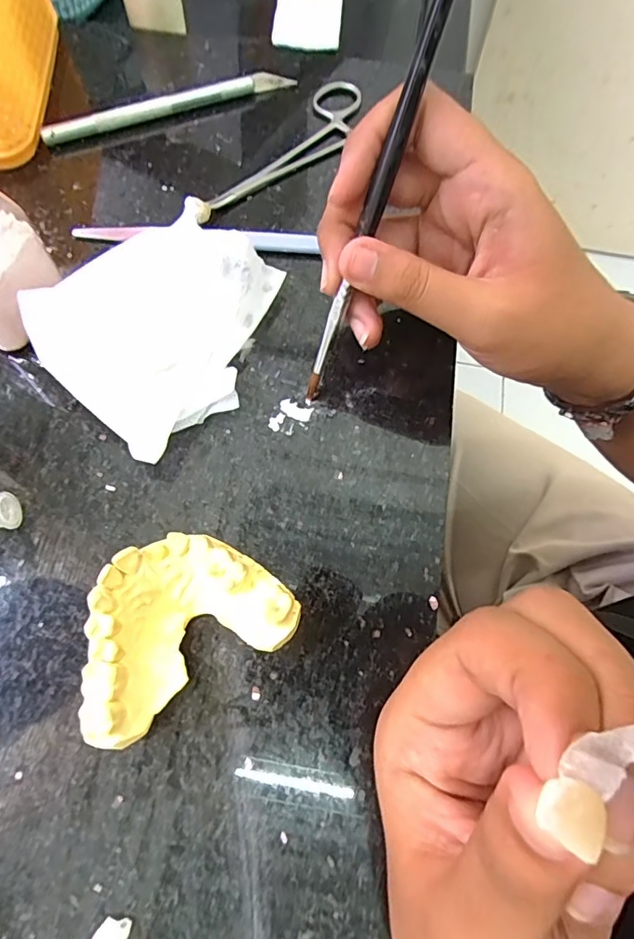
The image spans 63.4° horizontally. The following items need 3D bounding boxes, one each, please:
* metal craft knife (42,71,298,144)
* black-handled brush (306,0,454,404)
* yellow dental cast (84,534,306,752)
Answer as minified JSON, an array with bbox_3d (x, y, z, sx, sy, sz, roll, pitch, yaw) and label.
[{"bbox_3d":[-0.078,-0.197,0.275,0.135,0.009,0.011,-23,71,-12],"label":"metal craft knife"},{"bbox_3d":[0.025,-0.105,0.166,0.006,0.188,0.012,26,34,7],"label":"black-handled brush"},{"bbox_3d":[-0.045,0.049,0.169,0.066,0.027,0.048,-29,72,-14],"label":"yellow dental cast"}]

